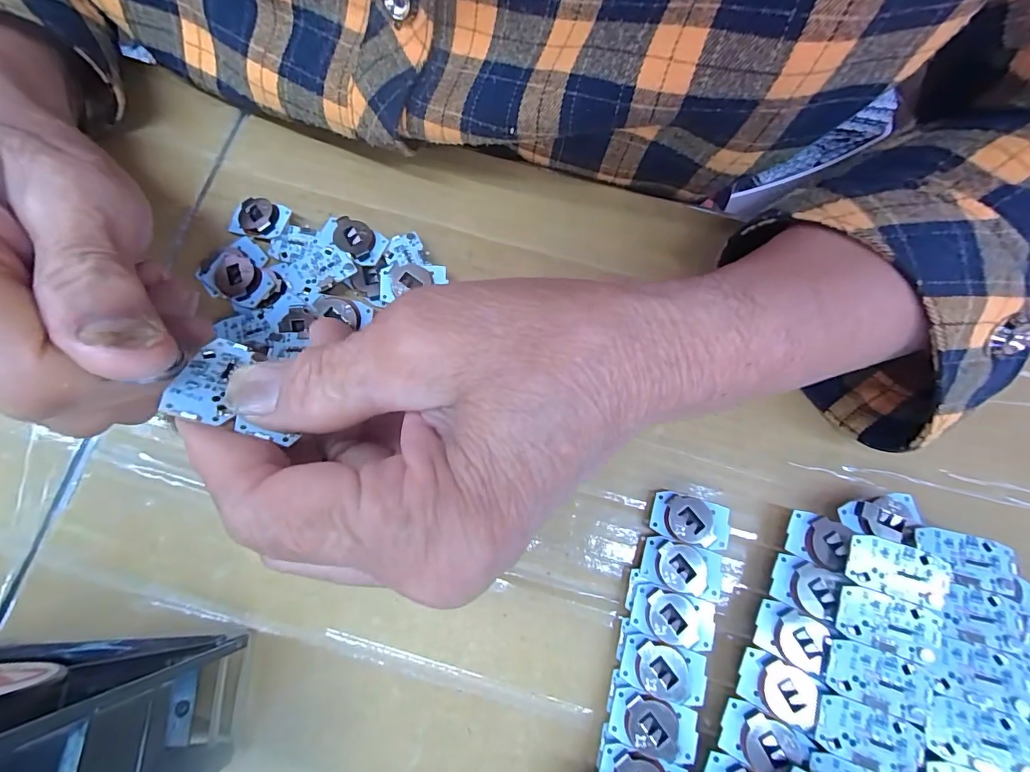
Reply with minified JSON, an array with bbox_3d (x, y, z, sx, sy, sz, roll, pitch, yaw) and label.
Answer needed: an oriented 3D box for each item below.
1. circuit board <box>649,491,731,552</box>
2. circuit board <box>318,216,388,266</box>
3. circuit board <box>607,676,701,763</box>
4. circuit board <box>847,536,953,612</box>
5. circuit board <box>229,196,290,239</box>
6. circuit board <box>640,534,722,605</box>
[{"bbox_3d":[0.070,0.054,0.176,0.028,0.010,0.018,16,77,3],"label":"circuit board"},{"bbox_3d":[-0.074,-0.066,0.201,0.029,0.007,0.017,24,78,5],"label":"circuit board"},{"bbox_3d":[0.049,0.120,0.156,0.029,0.007,0.018,18,77,4],"label":"circuit board"},{"bbox_3d":[0.134,0.065,0.153,0.030,0.005,0.017,19,77,4],"label":"circuit board"},{"bbox_3d":[-0.117,-0.076,0.203,0.026,0.009,0.018,17,77,4],"label":"circuit board"},{"bbox_3d":[0.064,0.070,0.170,0.028,0.006,0.018,15,77,3],"label":"circuit board"}]

